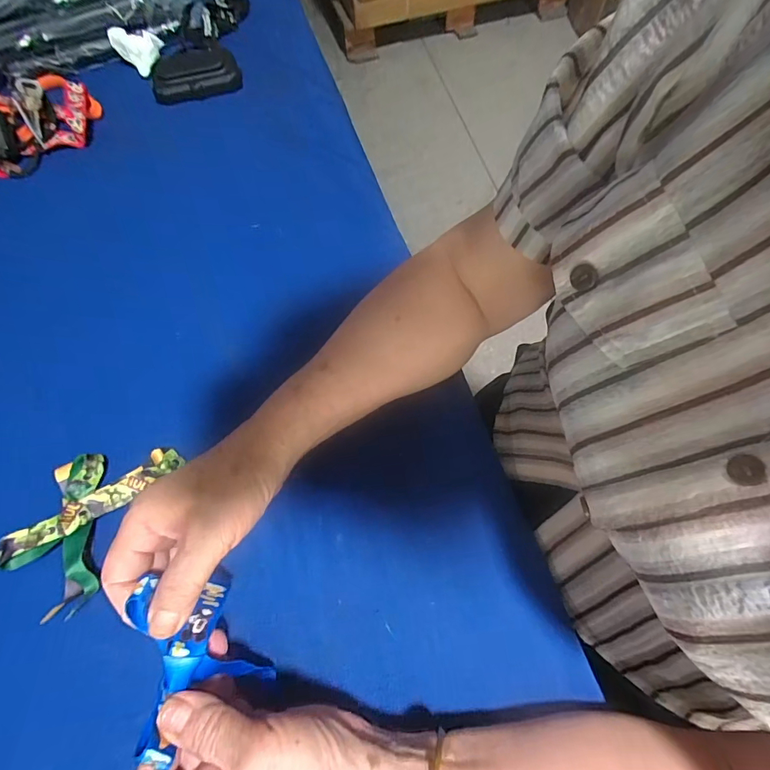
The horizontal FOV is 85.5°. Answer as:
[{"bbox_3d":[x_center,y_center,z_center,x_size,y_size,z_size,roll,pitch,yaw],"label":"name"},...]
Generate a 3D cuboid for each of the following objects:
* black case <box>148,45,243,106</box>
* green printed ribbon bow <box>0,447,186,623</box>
[{"bbox_3d":[-0.240,-0.392,0.523,0.107,0.033,0.044,-24,69,-9],"label":"black case"},{"bbox_3d":[-0.229,0.099,0.323,0.070,0.025,0.131,22,69,10],"label":"green printed ribbon bow"}]

